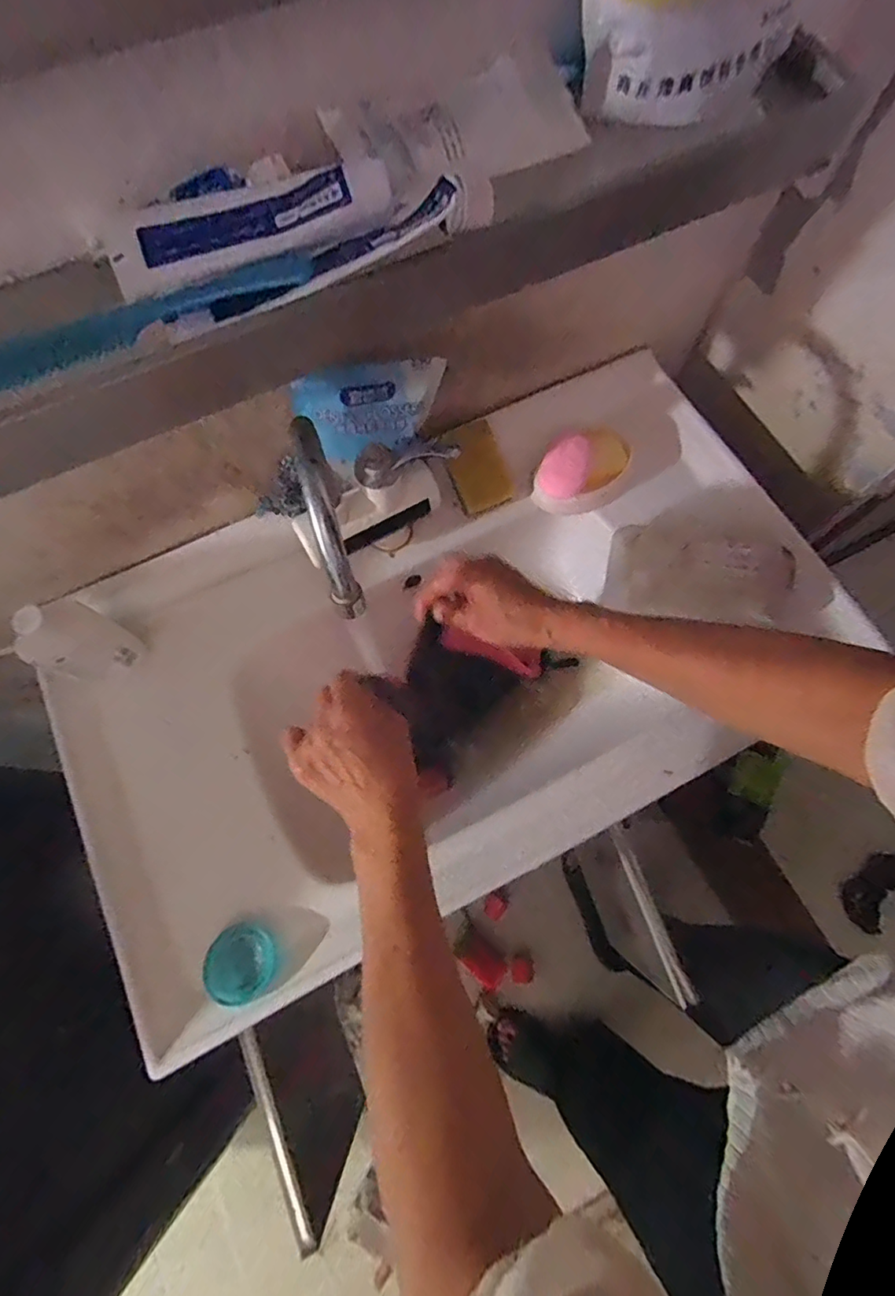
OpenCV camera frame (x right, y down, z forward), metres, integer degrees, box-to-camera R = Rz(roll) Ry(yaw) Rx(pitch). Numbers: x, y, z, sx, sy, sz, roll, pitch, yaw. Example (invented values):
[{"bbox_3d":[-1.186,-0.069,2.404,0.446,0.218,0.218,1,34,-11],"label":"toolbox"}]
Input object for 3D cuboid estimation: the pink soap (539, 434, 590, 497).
[{"bbox_3d":[0.134,-0.209,0.606,0.053,0.026,0.064,17,103,-4],"label":"pink soap"}]

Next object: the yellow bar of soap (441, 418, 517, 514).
[{"bbox_3d":[0.036,-0.210,0.615,0.058,0.020,0.094,-23,107,7],"label":"yellow bar of soap"}]

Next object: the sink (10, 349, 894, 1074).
[{"bbox_3d":[0.002,0.004,0.582,0.798,0.166,0.464,-28,74,-9],"label":"sink"}]

